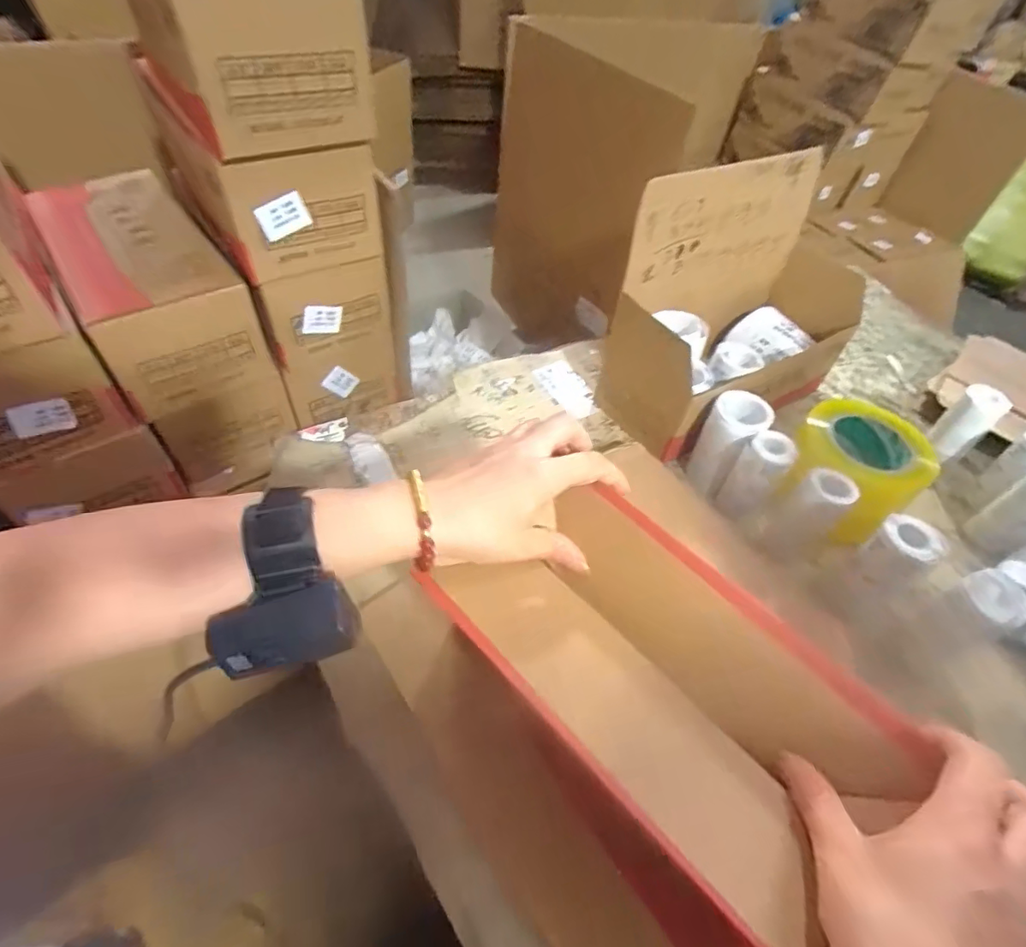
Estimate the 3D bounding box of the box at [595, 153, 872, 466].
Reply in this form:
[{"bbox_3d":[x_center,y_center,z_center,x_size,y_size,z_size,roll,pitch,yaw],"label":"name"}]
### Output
[{"bbox_3d":[0.273,-0.197,0.629,0.312,0.243,0.149,-24,55,-25],"label":"box"}]

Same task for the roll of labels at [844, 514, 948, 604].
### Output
[{"bbox_3d":[0.333,0.083,0.488,0.043,0.092,0.050,-21,54,-24],"label":"roll of labels"}]

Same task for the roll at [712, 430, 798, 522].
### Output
[{"bbox_3d":[0.242,0.005,0.548,0.043,0.099,0.040,4,48,-4],"label":"roll"}]

